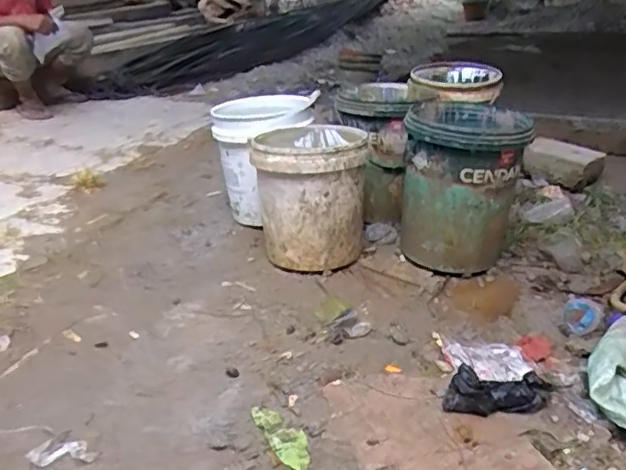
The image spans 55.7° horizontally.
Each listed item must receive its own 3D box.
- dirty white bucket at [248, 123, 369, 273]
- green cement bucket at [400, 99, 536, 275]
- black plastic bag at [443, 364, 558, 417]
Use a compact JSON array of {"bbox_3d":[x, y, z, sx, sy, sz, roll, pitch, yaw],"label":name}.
[{"bbox_3d":[-0.003,-0.101,1.587,0.271,0.335,0.295,-1,27,0],"label":"dirty white bucket"},{"bbox_3d":[0.390,-0.124,1.556,0.274,0.374,0.316,9,28,19],"label":"green cement bucket"},{"bbox_3d":[0.345,0.277,1.070,0.226,0.069,0.074,-7,27,-12],"label":"black plastic bag"}]

